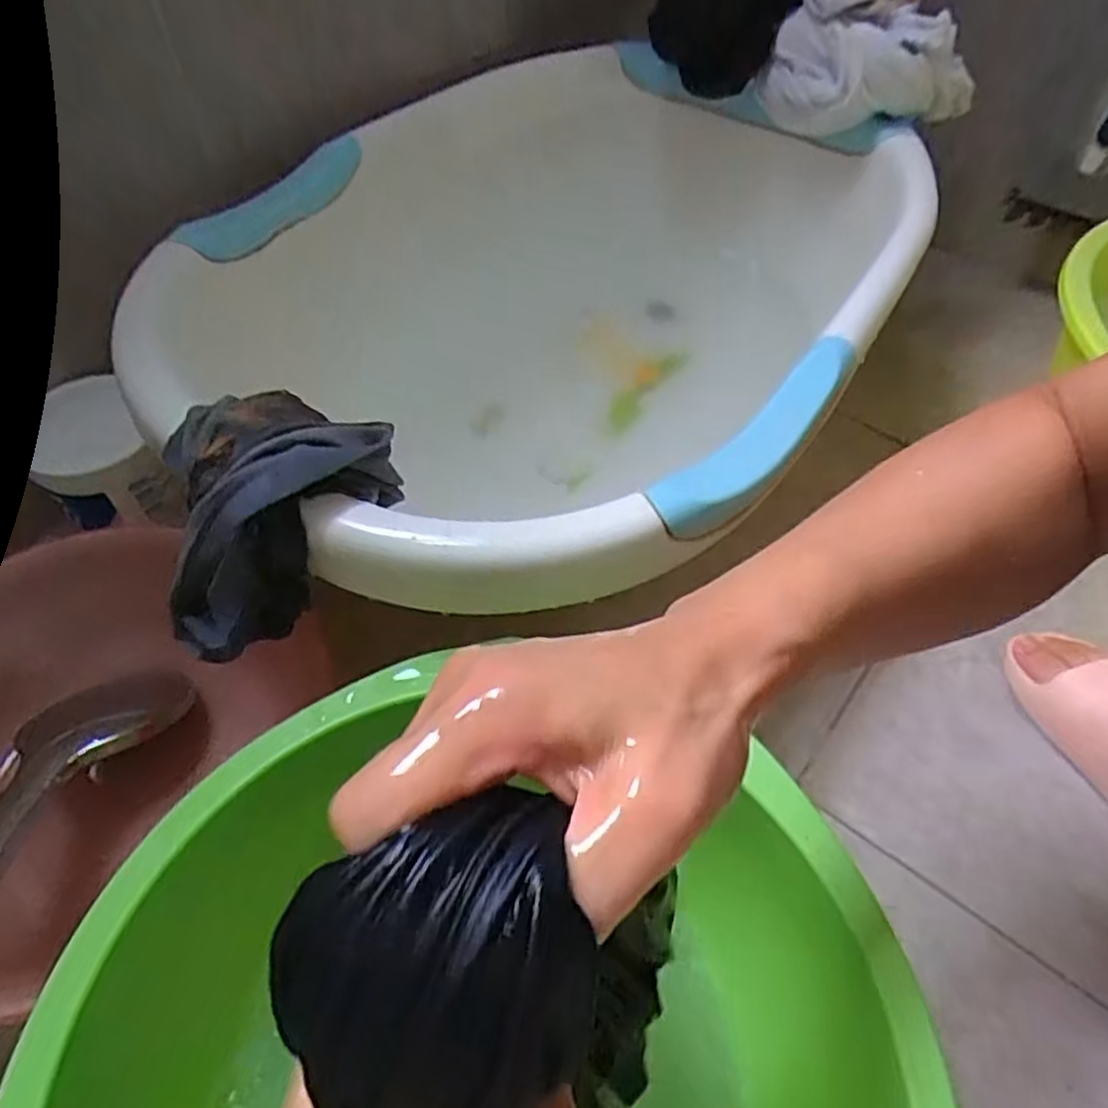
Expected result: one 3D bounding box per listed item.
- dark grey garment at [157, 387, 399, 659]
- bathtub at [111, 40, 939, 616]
[{"bbox_3d":[-0.160,-0.023,0.415,0.149,0.113,0.096,-27,58,-20],"label":"dark grey garment"},{"bbox_3d":[0.015,-0.192,0.687,0.486,0.274,0.722,26,56,17],"label":"bathtub"}]

